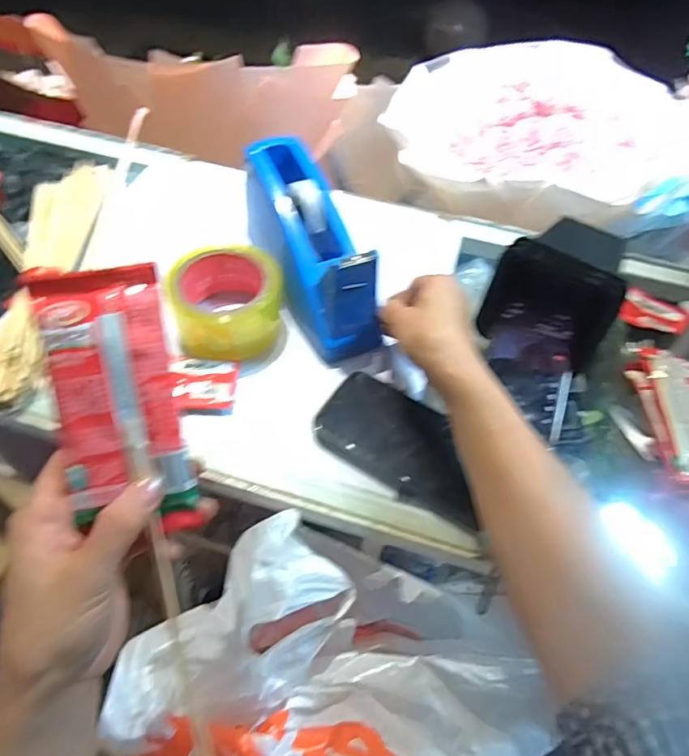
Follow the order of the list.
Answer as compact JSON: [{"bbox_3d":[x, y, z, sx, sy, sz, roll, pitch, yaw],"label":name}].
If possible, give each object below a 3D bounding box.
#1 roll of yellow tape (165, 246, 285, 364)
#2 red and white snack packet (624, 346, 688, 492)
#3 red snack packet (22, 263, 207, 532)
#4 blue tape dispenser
[{"bbox_3d":[-0.109,-0.072,0.478,0.100,0.051,0.101,2,53,-3],"label":"roll of yellow tape"},{"bbox_3d":[0.286,0.034,0.437,0.056,0.033,0.137,4,53,-1],"label":"red and white snack packet"},{"bbox_3d":[-0.114,0.014,0.261,0.061,0.012,0.138,-14,97,-14],"label":"red snack packet"},{"bbox_3d":[-0.037,-0.125,0.507,0.070,0.128,0.219,-19,57,-17],"label":"blue tape dispenser"}]

